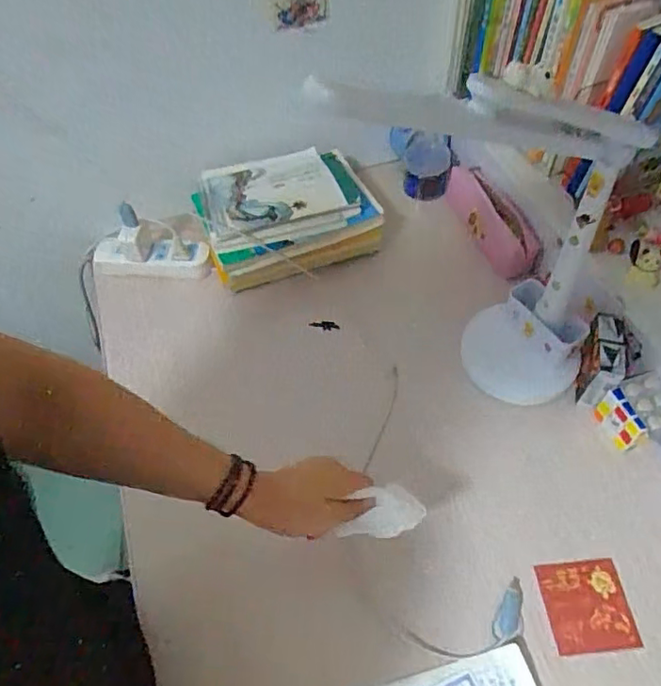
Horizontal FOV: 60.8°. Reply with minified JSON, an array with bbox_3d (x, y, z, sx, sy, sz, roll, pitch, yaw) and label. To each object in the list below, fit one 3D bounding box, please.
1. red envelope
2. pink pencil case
[{"bbox_3d":[0.248,0.254,0.544,0.079,0.004,0.079,-6,55,-1],"label":"red envelope"},{"bbox_3d":[0.226,-0.170,0.797,0.064,0.068,0.223,-21,57,-11],"label":"pink pencil case"}]

